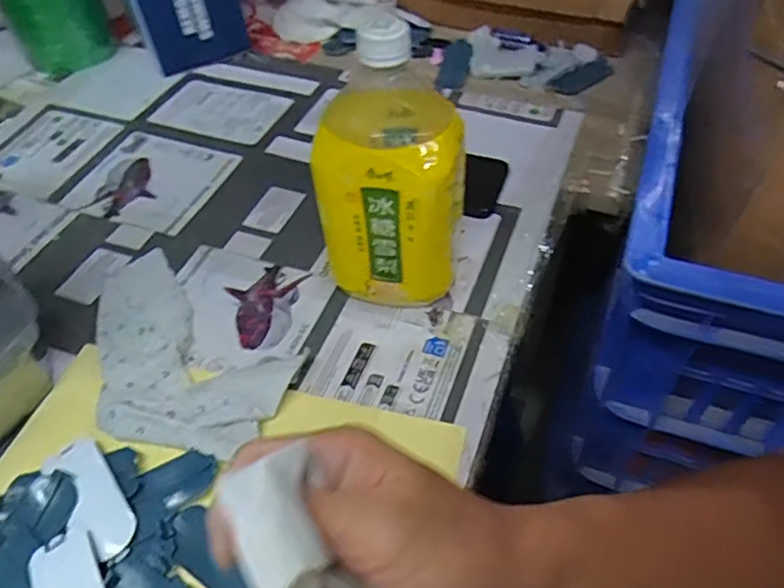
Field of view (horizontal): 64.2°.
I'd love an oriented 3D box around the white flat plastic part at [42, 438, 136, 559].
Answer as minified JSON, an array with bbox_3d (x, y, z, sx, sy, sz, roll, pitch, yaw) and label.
[{"bbox_3d":[-0.180,0.121,0.375,0.031,0.009,0.082,-32,55,-23],"label":"white flat plastic part"}]

